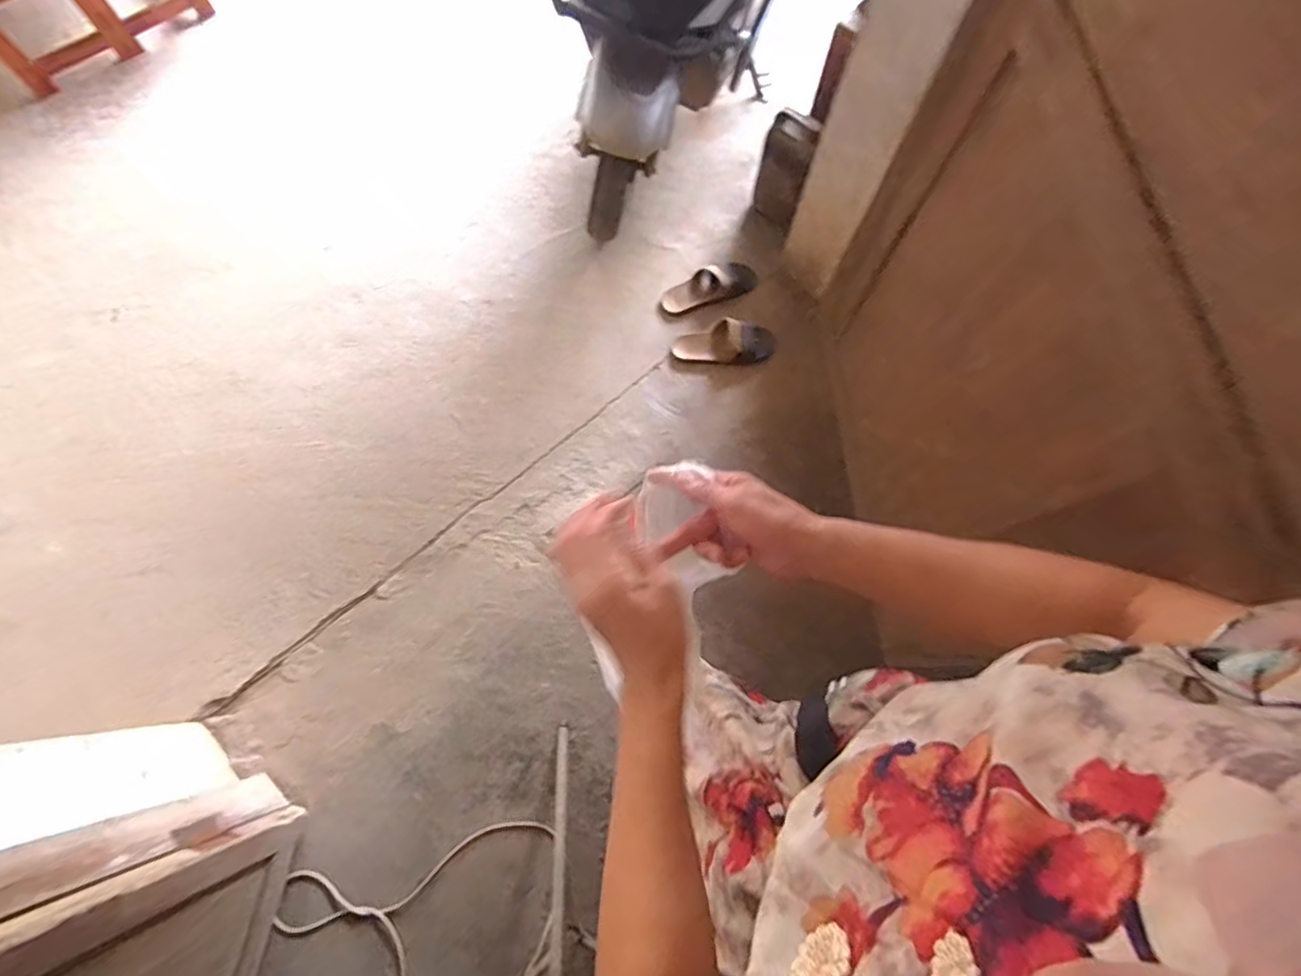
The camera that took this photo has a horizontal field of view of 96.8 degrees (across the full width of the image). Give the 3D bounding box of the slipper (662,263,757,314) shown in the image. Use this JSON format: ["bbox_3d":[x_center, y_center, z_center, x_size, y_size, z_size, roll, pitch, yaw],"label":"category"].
[{"bbox_3d":[0.158,-0.535,1.517,0.259,0.071,0.074,-17,73,-6],"label":"slipper"}]

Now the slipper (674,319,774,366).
[{"bbox_3d":[0.197,-0.369,1.491,0.267,0.089,0.096,-5,72,-2],"label":"slipper"}]

